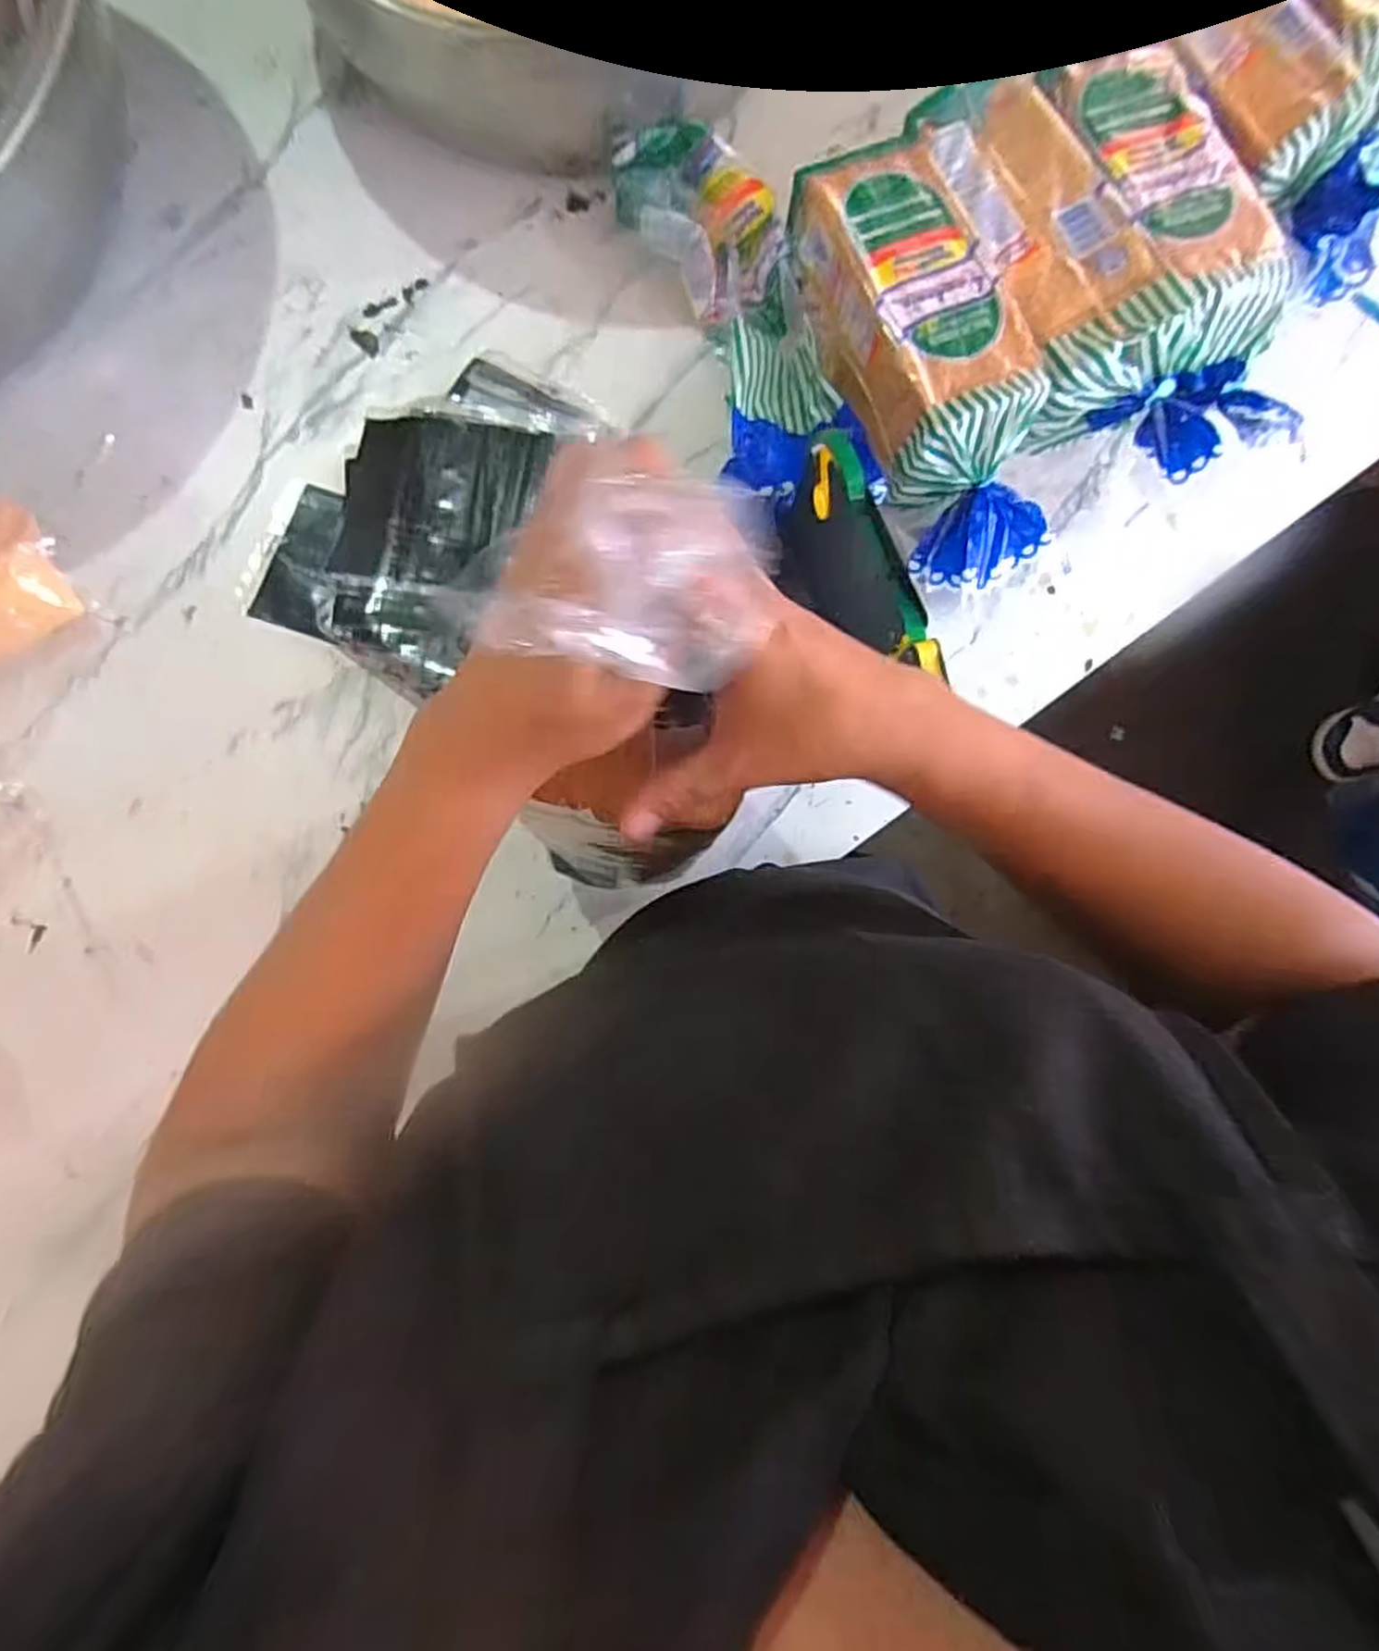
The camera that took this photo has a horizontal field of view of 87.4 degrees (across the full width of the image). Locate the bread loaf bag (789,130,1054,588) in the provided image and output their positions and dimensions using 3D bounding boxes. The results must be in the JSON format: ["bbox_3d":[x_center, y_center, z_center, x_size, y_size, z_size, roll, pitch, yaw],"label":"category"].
[{"bbox_3d":[0.195,-0.375,0.602,0.121,0.104,0.345,-22,82,-5],"label":"bread loaf bag"}]

